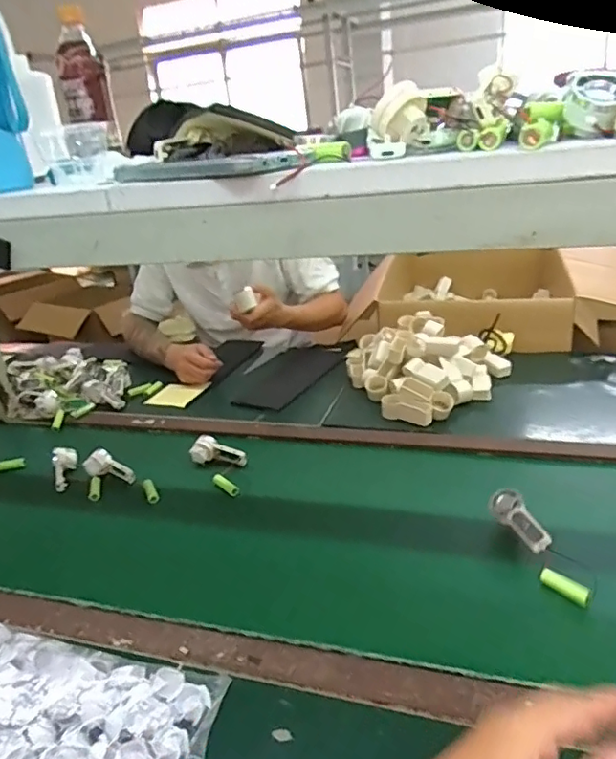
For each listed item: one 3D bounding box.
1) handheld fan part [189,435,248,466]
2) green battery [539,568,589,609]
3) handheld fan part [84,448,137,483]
[{"bbox_3d":[-0.142,0.119,0.925,0.092,0.031,0.042,14,27,7],"label":"handheld fan part"},{"bbox_3d":[0.273,0.221,0.607,0.018,0.015,0.052,-22,29,-29],"label":"green battery"},{"bbox_3d":[-0.314,0.141,0.910,0.094,0.021,0.041,20,31,14],"label":"handheld fan part"}]

